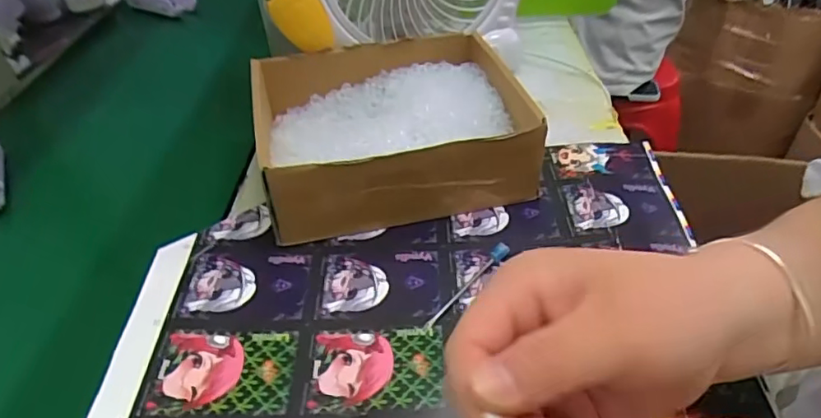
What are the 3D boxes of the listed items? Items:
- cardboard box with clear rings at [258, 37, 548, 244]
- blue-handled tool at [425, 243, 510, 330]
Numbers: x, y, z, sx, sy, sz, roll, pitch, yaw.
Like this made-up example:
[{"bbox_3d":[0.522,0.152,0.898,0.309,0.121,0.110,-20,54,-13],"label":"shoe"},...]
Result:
[{"bbox_3d":[-0.018,-0.066,0.470,0.207,0.072,0.167,-11,42,-9],"label":"cardboard box with clear rings"},{"bbox_3d":[0.039,0.050,0.377,0.010,0.011,0.085,29,50,31],"label":"blue-handled tool"}]

